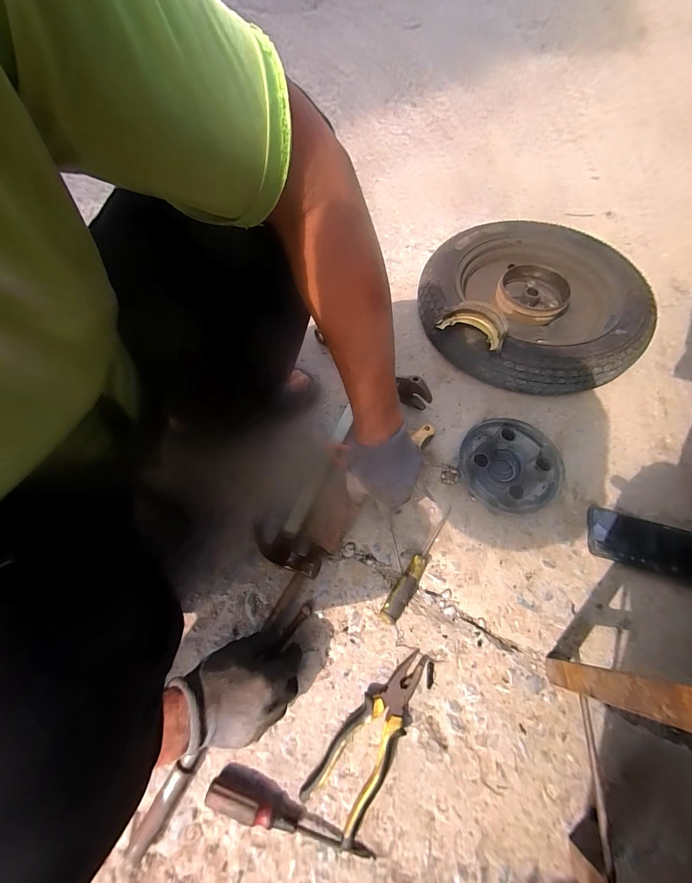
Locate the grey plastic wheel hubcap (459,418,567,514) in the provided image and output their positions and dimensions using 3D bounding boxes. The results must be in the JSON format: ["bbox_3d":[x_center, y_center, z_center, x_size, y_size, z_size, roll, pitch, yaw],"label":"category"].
[{"bbox_3d":[0.277,0.042,0.554,0.164,0.033,0.156,14,64,8],"label":"grey plastic wheel hubcap"}]

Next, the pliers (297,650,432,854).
[{"bbox_3d":[0.036,0.355,0.408,0.069,0.025,0.200,34,69,17],"label":"pliers"}]

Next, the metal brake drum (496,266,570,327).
[{"bbox_3d":[0.392,-0.306,0.698,0.139,0.050,0.131,-1,63,1],"label":"metal brake drum"}]

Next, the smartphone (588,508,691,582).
[{"bbox_3d":[0.465,0.159,0.502,0.172,0.010,0.077,15,64,9],"label":"smartphone"}]

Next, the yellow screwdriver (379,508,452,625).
[{"bbox_3d":[0.112,0.183,0.492,0.028,0.027,0.185,34,69,17],"label":"yellow screwdriver"}]

